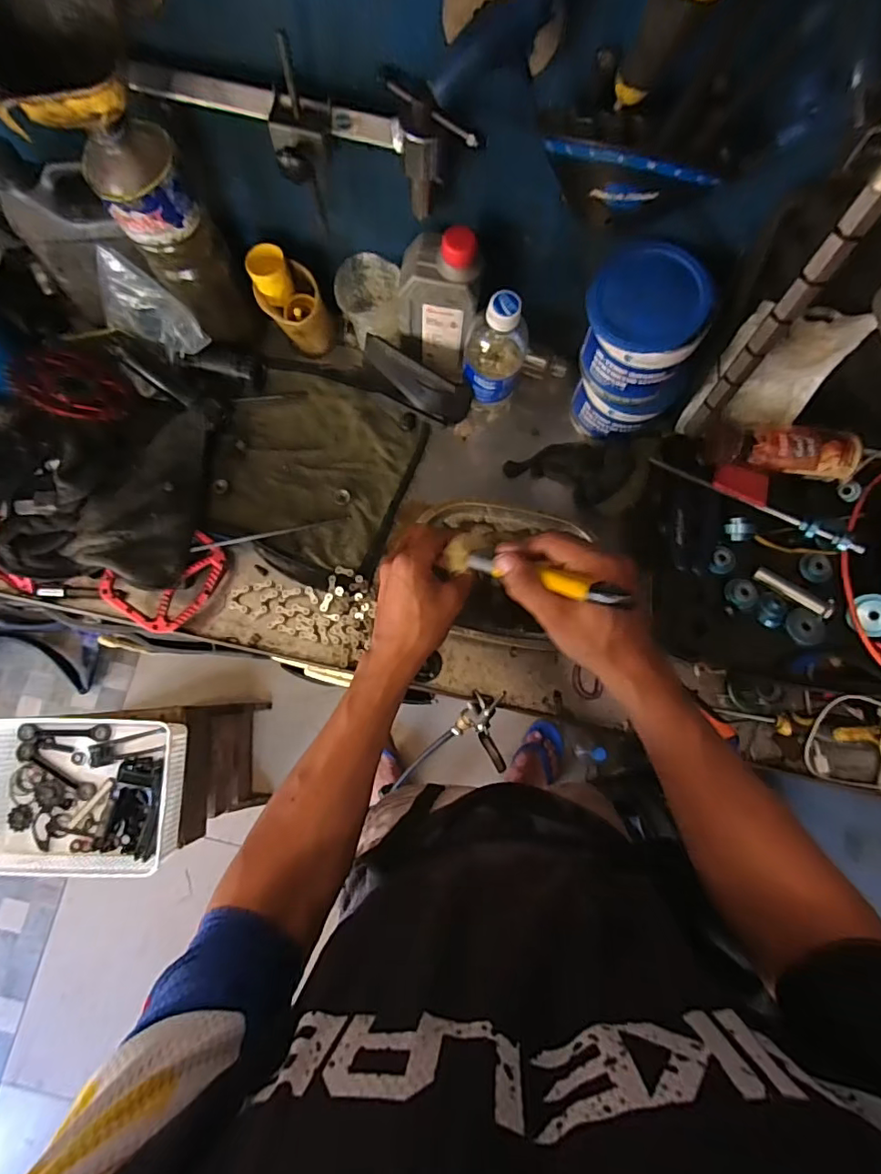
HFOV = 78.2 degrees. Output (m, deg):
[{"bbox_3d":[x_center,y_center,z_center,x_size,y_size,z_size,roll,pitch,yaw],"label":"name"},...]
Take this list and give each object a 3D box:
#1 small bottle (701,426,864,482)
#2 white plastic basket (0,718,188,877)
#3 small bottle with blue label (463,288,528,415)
[{"bbox_3d":[0.350,-0.143,0.560,0.140,0.048,0.051,8,80,1],"label":"small bottle"},{"bbox_3d":[-0.635,0.371,0.956,0.336,0.075,0.259,0,80,0],"label":"white plastic basket"},{"bbox_3d":[0.057,-0.248,0.576,0.061,0.170,0.069,1,80,0],"label":"small bottle with blue label"}]

